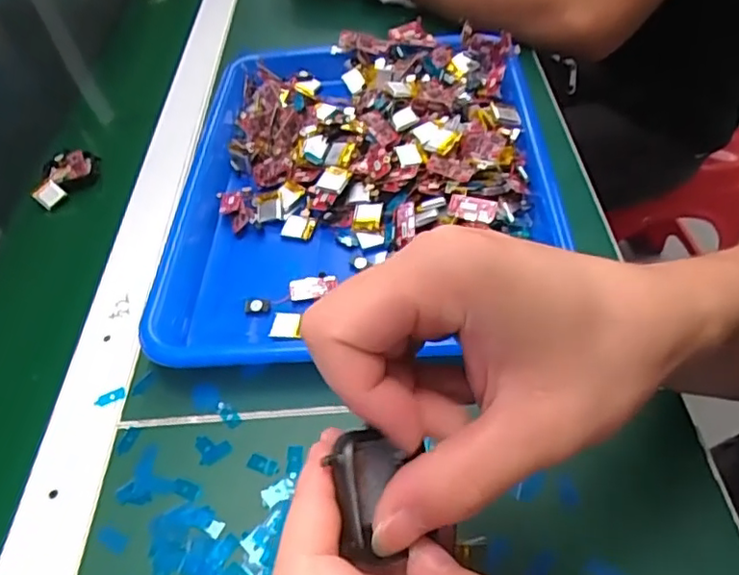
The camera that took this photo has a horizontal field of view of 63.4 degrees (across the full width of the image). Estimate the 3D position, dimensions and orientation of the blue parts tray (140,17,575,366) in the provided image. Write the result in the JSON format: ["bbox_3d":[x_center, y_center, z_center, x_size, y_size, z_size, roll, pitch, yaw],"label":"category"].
[{"bbox_3d":[-0.009,-0.085,0.427,0.266,0.047,0.323,-4,48,3],"label":"blue parts tray"}]

